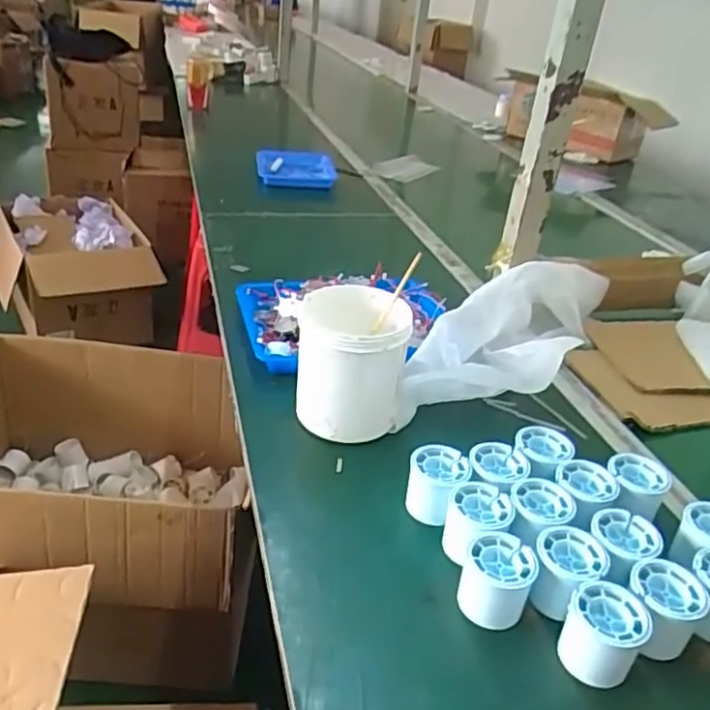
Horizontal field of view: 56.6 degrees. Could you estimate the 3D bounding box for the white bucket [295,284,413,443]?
[{"bbox_3d":[-0.005,0.013,0.686,0.110,0.136,0.109,3,30,-8],"label":"white bucket"}]

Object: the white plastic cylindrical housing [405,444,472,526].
[{"bbox_3d":[0.075,0.121,0.606,0.055,0.053,0.057,7,30,0],"label":"white plastic cylindrical housing"}]

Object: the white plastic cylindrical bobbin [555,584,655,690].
[{"bbox_3d":[0.180,0.204,0.480,0.053,0.051,0.051,5,30,-3],"label":"white plastic cylindrical bobbin"}]

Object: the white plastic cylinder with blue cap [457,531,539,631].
[{"bbox_3d":[0.108,0.180,0.515,0.051,0.055,0.060,16,31,15],"label":"white plastic cylinder with blue cap"}]

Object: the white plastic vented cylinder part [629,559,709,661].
[{"bbox_3d":[0.233,0.194,0.505,0.060,0.047,0.053,-3,32,-16],"label":"white plastic vented cylinder part"}]

